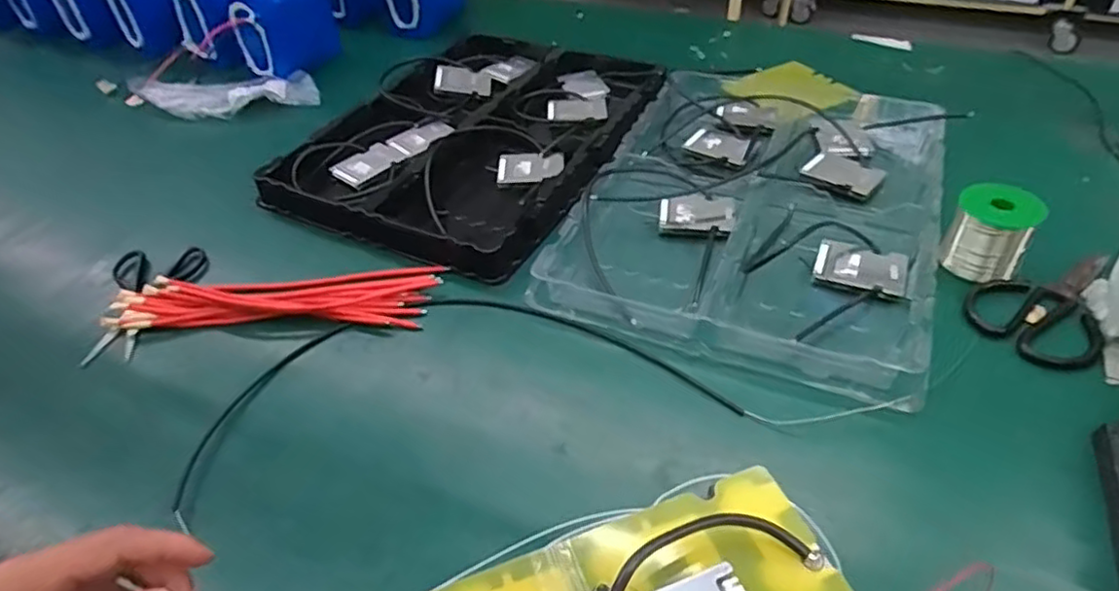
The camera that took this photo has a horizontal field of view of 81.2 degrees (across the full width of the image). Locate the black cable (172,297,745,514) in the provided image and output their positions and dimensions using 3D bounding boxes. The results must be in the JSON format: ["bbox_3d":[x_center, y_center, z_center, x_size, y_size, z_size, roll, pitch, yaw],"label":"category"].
[{"bbox_3d":[-0.086,0.065,0.578,0.438,0.008,0.192,-8,42,-6],"label":"black cable"}]

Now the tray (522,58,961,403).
[{"bbox_3d":[0.224,-0.113,0.711,0.341,0.030,0.465,17,48,20],"label":"tray"}]

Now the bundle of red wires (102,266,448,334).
[{"bbox_3d":[-0.272,0.004,0.630,0.303,0.022,0.074,-5,45,-1],"label":"bundle of red wires"}]

